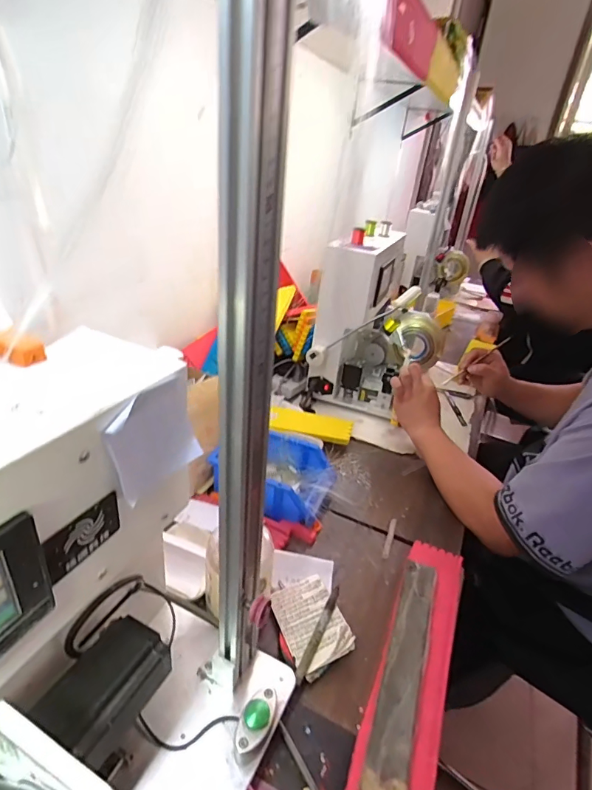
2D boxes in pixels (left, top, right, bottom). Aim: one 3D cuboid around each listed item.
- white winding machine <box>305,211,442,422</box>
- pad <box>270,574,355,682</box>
[{"bbox_3d":[0.190,-0.142,0.959,0.242,0.340,0.245,17,31,18],"label":"white winding machine"},{"bbox_3d":[0.018,0.270,0.526,0.071,0.018,0.108,-21,33,-14],"label":"pad"}]

